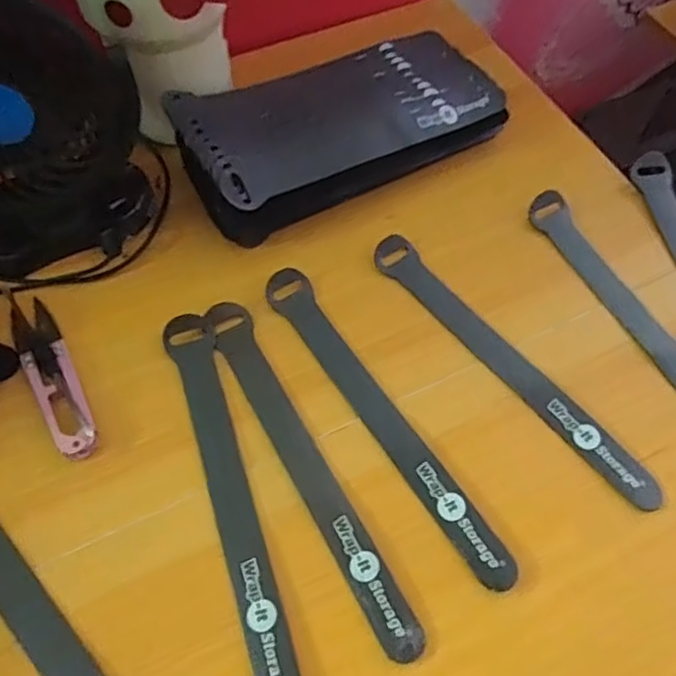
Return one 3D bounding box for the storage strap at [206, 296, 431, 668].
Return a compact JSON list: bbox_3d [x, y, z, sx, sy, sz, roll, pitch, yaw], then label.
[{"bbox_3d":[-0.017,0.059,0.302,0.020,0.004,0.196,-25,64,-15],"label":"storage strap"}]

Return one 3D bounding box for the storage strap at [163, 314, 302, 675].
[{"bbox_3d":[-0.051,0.073,0.294,0.023,0.005,0.196,-17,63,-11],"label":"storage strap"}]

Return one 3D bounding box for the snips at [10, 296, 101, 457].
[{"bbox_3d":[-0.150,0.017,0.321,0.022,0.010,0.102,-27,65,-16],"label":"snips"}]

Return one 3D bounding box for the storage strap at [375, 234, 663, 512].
[{"bbox_3d":[0.089,0.013,0.330,0.023,0.005,0.195,-33,67,-18],"label":"storage strap"}]

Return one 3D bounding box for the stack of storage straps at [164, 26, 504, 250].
[{"bbox_3d":[0.000,-0.133,0.386,0.201,0.043,0.098,-31,66,-17],"label":"stack of storage straps"}]

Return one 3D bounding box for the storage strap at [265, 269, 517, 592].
[{"bbox_3d":[0.021,0.038,0.312,0.024,0.010,0.193,-29,64,-15],"label":"storage strap"}]

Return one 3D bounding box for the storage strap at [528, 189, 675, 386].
[{"bbox_3d":[0.170,-0.008,0.341,0.022,0.009,0.194,-28,65,-8],"label":"storage strap"}]

